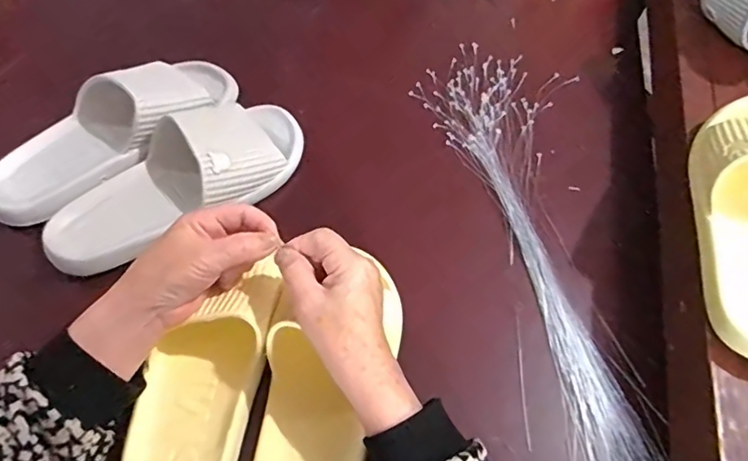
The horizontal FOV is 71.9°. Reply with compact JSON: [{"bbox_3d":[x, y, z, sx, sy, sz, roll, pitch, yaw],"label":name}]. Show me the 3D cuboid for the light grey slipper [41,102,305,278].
[{"bbox_3d":[-0.196,-0.060,0.516,0.264,0.074,0.116,-32,64,-22],"label":"light grey slipper"}]

